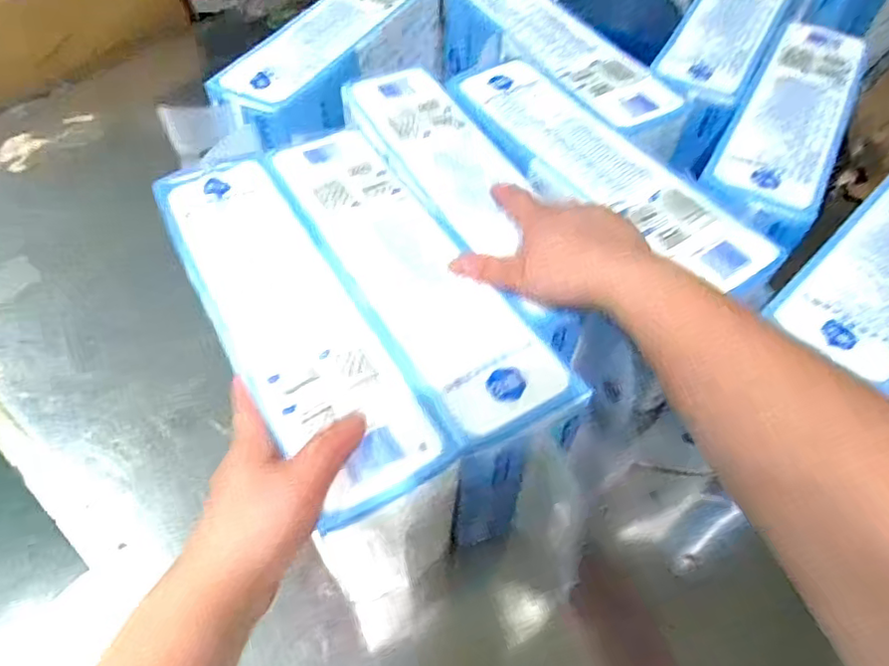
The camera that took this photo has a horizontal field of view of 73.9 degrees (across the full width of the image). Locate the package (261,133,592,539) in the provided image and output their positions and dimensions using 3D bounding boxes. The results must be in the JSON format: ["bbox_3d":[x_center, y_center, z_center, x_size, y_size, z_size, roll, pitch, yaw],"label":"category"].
[{"bbox_3d":[-0.027,-0.018,0.449,0.091,0.138,0.323,-24,63,-18],"label":"package"}]

